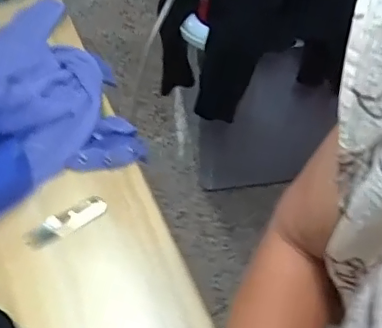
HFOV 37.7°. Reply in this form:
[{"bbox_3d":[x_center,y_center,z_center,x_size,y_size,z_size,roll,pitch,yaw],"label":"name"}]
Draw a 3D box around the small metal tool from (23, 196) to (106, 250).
[{"bbox_3d":[-0.155,0.070,0.687,0.104,0.017,0.032,-25,61,-17],"label":"small metal tool"}]

